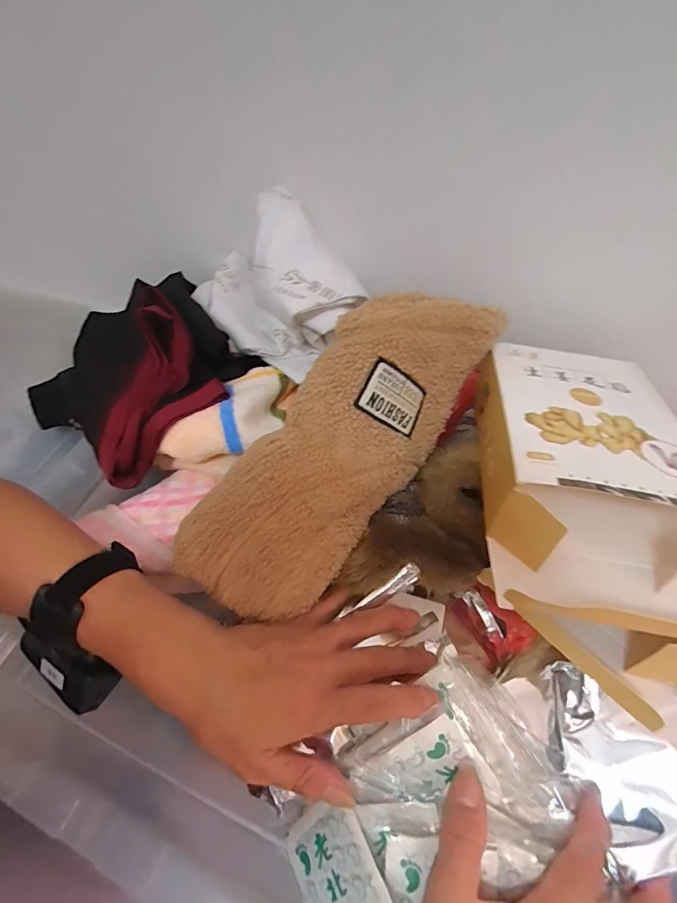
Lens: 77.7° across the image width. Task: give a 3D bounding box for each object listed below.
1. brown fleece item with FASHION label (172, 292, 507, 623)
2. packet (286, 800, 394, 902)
[{"bbox_3d":[0.009,-0.010,0.304,0.112,0.045,0.285,42,82,-10],"label":"brown fleece item with FASHION label"},{"bbox_3d":[0.004,0.244,0.230,0.053,0.007,0.080,-49,50,12],"label":"packet"}]

